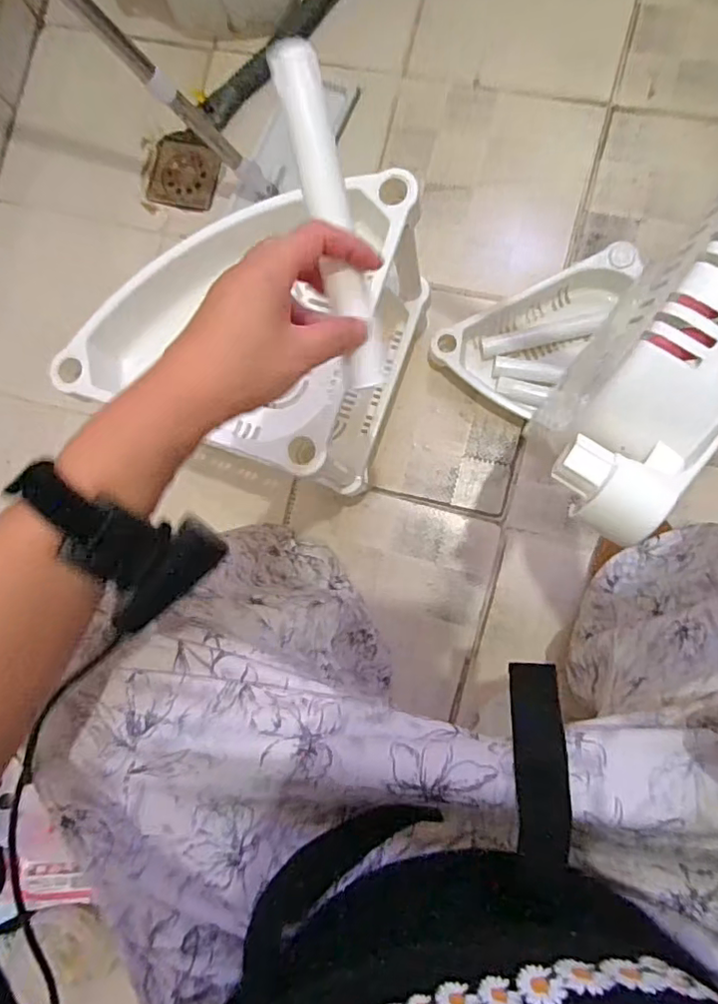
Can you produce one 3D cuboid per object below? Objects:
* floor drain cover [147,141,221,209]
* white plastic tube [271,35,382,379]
[{"bbox_3d":[-0.269,-0.509,0.916,0.104,0.006,0.104,11,84,3],"label":"floor drain cover"},{"bbox_3d":[-0.015,-0.164,0.353,0.025,0.020,0.189,-12,105,8],"label":"white plastic tube"}]

